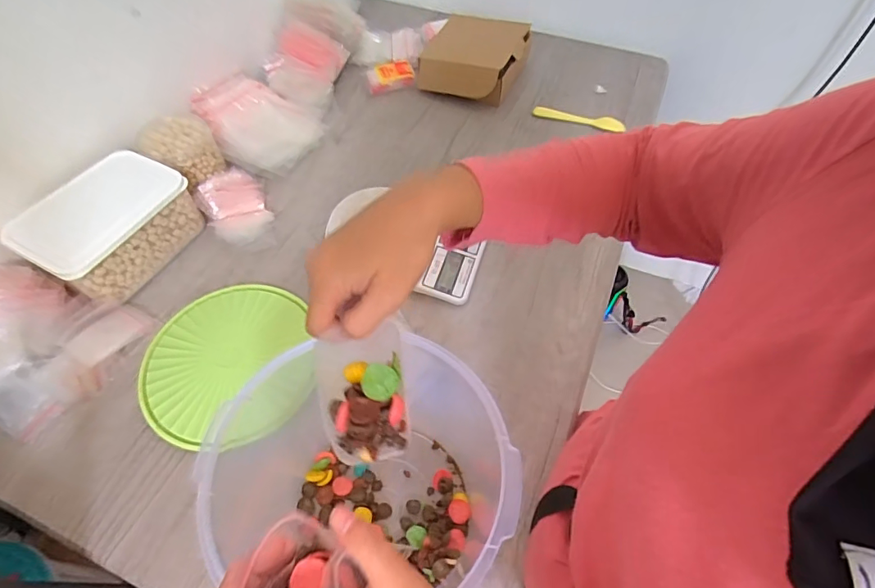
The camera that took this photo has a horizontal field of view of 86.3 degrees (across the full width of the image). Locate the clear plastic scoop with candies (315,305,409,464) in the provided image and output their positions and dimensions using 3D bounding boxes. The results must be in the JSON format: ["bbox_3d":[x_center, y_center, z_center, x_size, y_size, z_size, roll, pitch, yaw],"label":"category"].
[{"bbox_3d":[-0.044,0.058,0.284,0.057,0.028,0.080,-10,58,-6],"label":"clear plastic scoop with candies"}]

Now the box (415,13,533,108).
[{"bbox_3d":[0.071,-0.424,0.834,0.167,0.081,0.167,19,59,12],"label":"box"}]

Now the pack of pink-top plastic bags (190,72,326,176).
[{"bbox_3d":[-0.283,-0.282,0.759,0.167,0.062,0.192,-31,62,-18],"label":"pack of pink-top plastic bags"}]

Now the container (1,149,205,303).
[{"bbox_3d":[-0.417,-0.091,0.601,0.123,0.082,0.187,26,61,16],"label":"container"}]

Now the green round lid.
[{"bbox_3d":[-0.245,0.077,0.550,0.193,0.011,0.195,-5,57,-3],"label":"green round lid"}]

